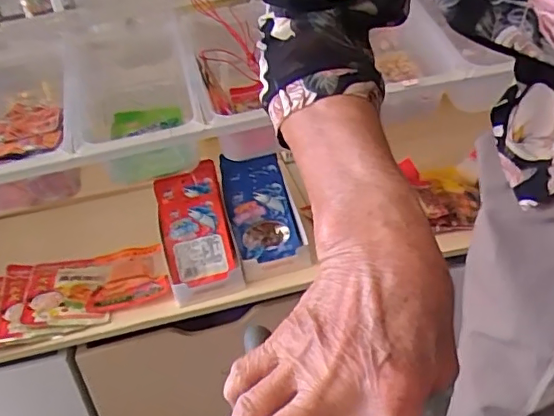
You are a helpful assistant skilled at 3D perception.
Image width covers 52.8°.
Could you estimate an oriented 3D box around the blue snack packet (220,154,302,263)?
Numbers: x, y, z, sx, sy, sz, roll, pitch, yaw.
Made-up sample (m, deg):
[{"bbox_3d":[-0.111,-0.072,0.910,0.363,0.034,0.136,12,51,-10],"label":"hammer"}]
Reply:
[{"bbox_3d":[-0.036,0.000,1.077,0.122,0.026,0.213,-9,68,-14],"label":"blue snack packet"}]

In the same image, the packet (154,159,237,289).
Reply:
[{"bbox_3d":[-0.153,0.027,1.026,0.114,0.027,0.230,-10,72,-11],"label":"packet"}]

